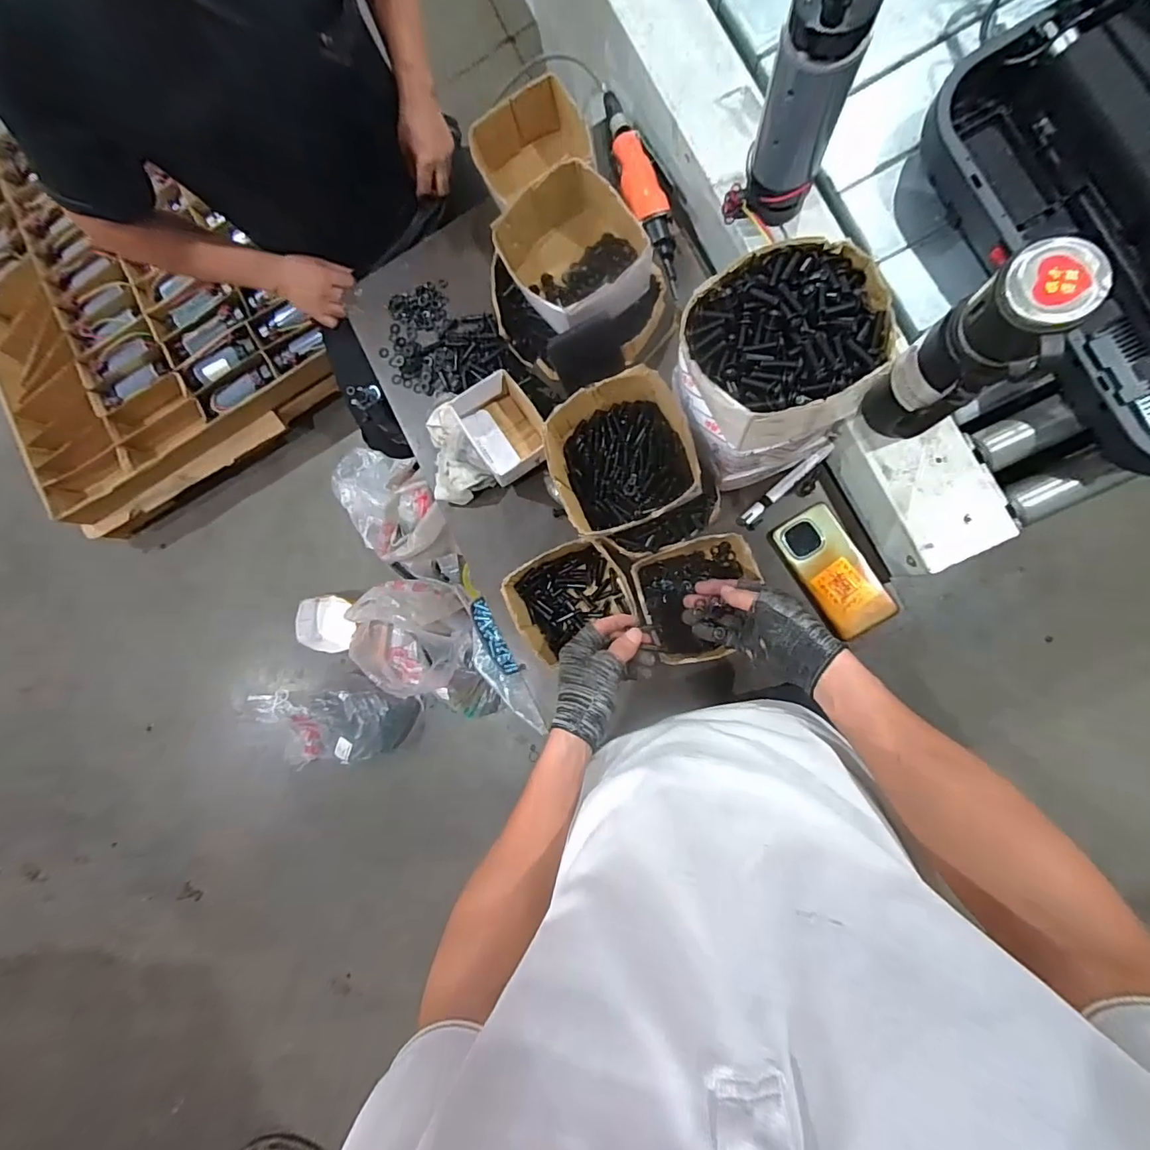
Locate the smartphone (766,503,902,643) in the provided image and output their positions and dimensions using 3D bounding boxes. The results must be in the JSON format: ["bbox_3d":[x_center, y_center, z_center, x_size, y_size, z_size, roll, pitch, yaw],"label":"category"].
[{"bbox_3d":[0.325,-0.003,0.629,0.082,0.007,0.168,-32,84,7],"label":"smartphone"}]

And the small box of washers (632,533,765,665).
[{"bbox_3d":[0.159,0.031,0.630,0.139,0.079,0.140,-20,86,9],"label":"small box of washers"}]

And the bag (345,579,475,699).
[{"bbox_3d":[-0.397,0.146,1.232,0.271,0.173,0.259,12,91,10],"label":"bag"}]

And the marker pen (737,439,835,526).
[{"bbox_3d":[0.269,-0.117,0.635,0.147,0.014,0.019,-43,83,6],"label":"marker pen"}]

